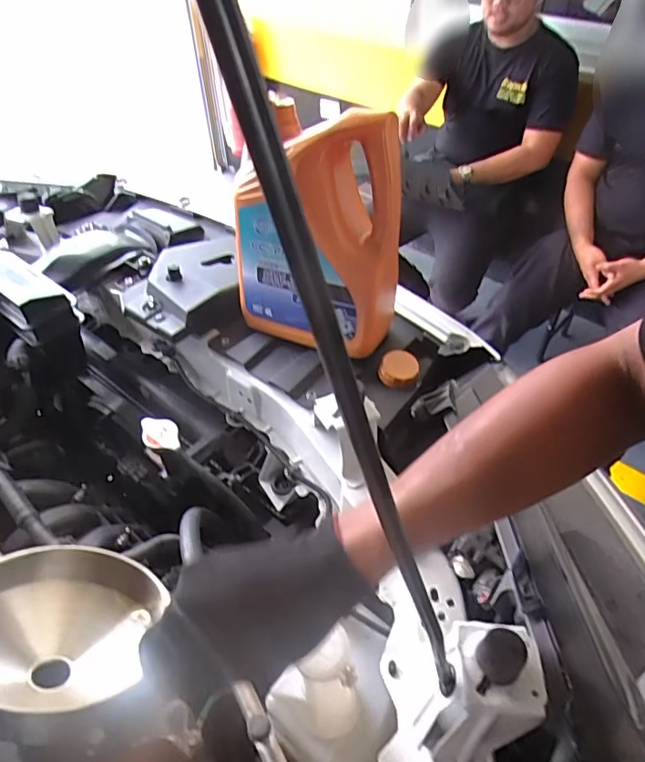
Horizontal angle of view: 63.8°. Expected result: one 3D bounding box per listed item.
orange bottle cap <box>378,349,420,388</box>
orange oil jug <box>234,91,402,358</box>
[{"bbox_3d":[0.100,-0.019,0.693,0.050,0.022,0.051,-1,46,1],"label":"orange bottle cap"},{"bbox_3d":[-0.003,-0.172,0.650,0.196,0.287,0.115,11,47,12],"label":"orange oil jug"}]

